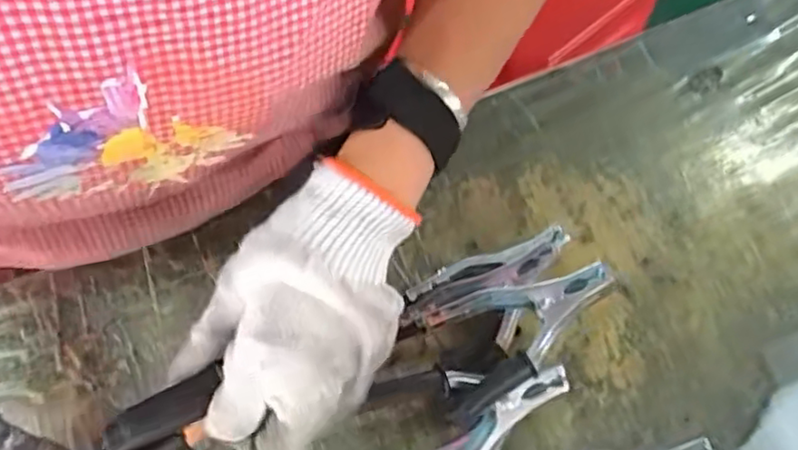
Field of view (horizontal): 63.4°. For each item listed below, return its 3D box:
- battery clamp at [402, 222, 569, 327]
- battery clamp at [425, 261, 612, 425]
[{"bbox_3d":[0.067,0.036,0.478,0.136,0.048,0.035,-20,74,-8],"label":"battery clamp"},{"bbox_3d":[0.088,0.067,0.429,0.137,0.039,0.076,-20,73,-10],"label":"battery clamp"}]

